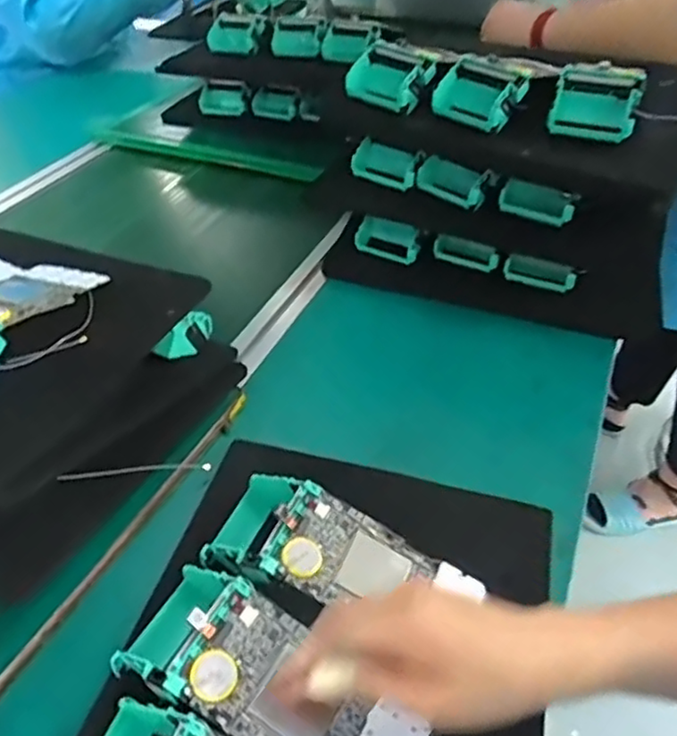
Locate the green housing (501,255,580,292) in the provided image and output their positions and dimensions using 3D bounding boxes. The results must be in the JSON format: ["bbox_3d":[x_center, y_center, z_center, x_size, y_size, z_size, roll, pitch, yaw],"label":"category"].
[{"bbox_3d":[0.204,-0.096,0.655,0.070,0.026,0.016,18,44,20],"label":"green housing"}]

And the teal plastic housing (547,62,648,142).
[{"bbox_3d":[0.228,-0.234,0.573,0.072,0.033,0.061,19,90,24],"label":"teal plastic housing"}]

